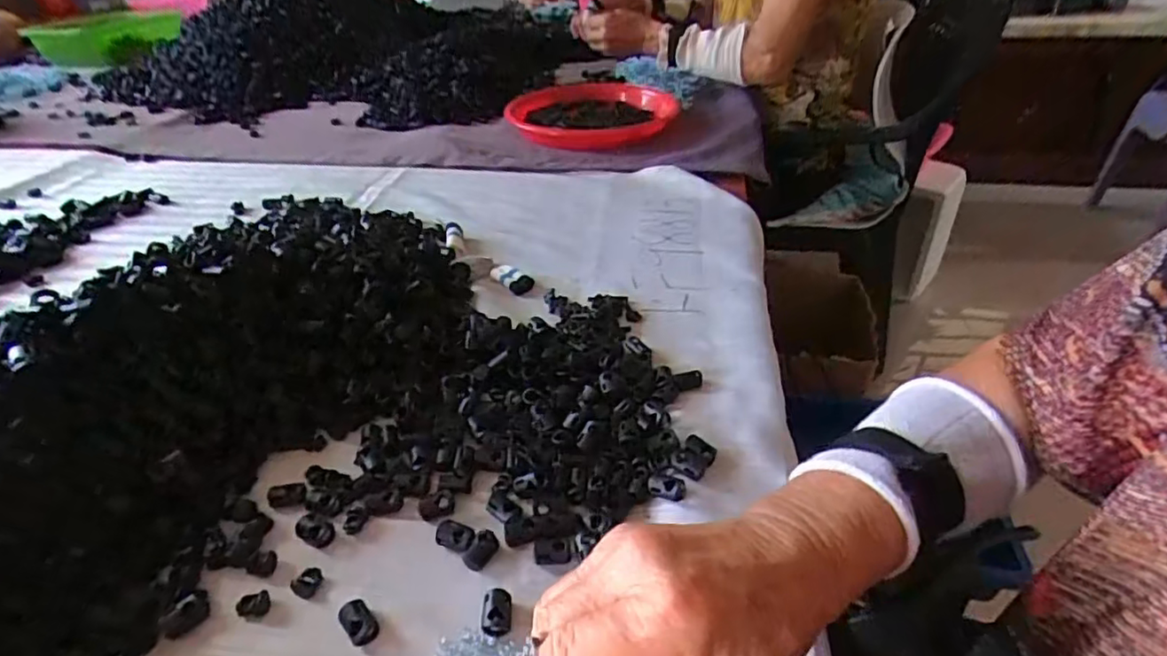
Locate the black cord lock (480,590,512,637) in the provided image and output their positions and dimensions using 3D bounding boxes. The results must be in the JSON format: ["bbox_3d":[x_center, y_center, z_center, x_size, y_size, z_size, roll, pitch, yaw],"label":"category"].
[{"bbox_3d":[-0.043,0.140,0.296,0.014,0.009,0.020,-4,35,-1],"label":"black cord lock"}]

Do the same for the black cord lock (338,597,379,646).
[{"bbox_3d":[-0.108,0.143,0.291,0.013,0.011,0.020,-29,43,-33],"label":"black cord lock"}]

